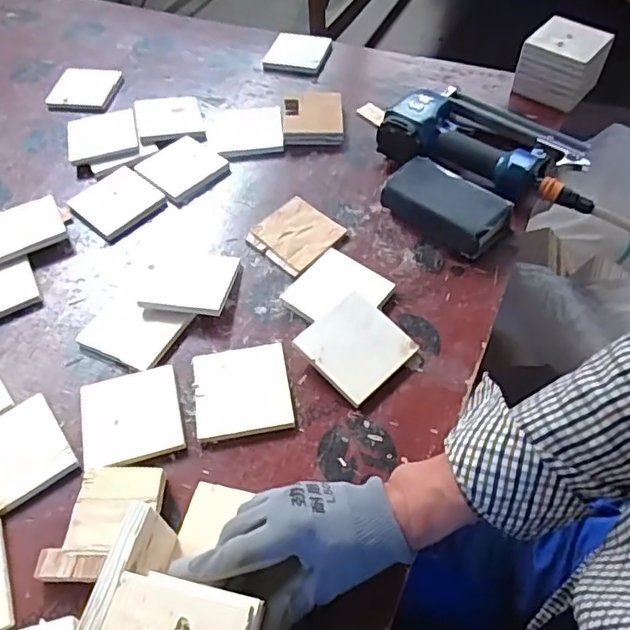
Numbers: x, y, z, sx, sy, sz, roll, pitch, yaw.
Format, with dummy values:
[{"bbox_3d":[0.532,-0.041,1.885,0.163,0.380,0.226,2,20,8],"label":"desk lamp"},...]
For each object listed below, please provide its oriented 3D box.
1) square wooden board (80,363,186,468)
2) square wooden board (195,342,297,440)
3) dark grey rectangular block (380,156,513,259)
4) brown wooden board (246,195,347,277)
[{"bbox_3d":[-0.174,0.096,0.555,0.091,0.009,0.093,-13,55,-8],"label":"square wooden board"},{"bbox_3d":[-0.071,0.073,0.566,0.091,0.009,0.092,-9,54,-5],"label":"square wooden board"},{"bbox_3d":[0.156,-0.128,0.689,0.138,0.041,0.082,36,63,24],"label":"dark grey rectangular block"},{"bbox_3d":[-0.022,-0.096,0.692,0.089,0.009,0.089,36,63,24],"label":"brown wooden board"}]

